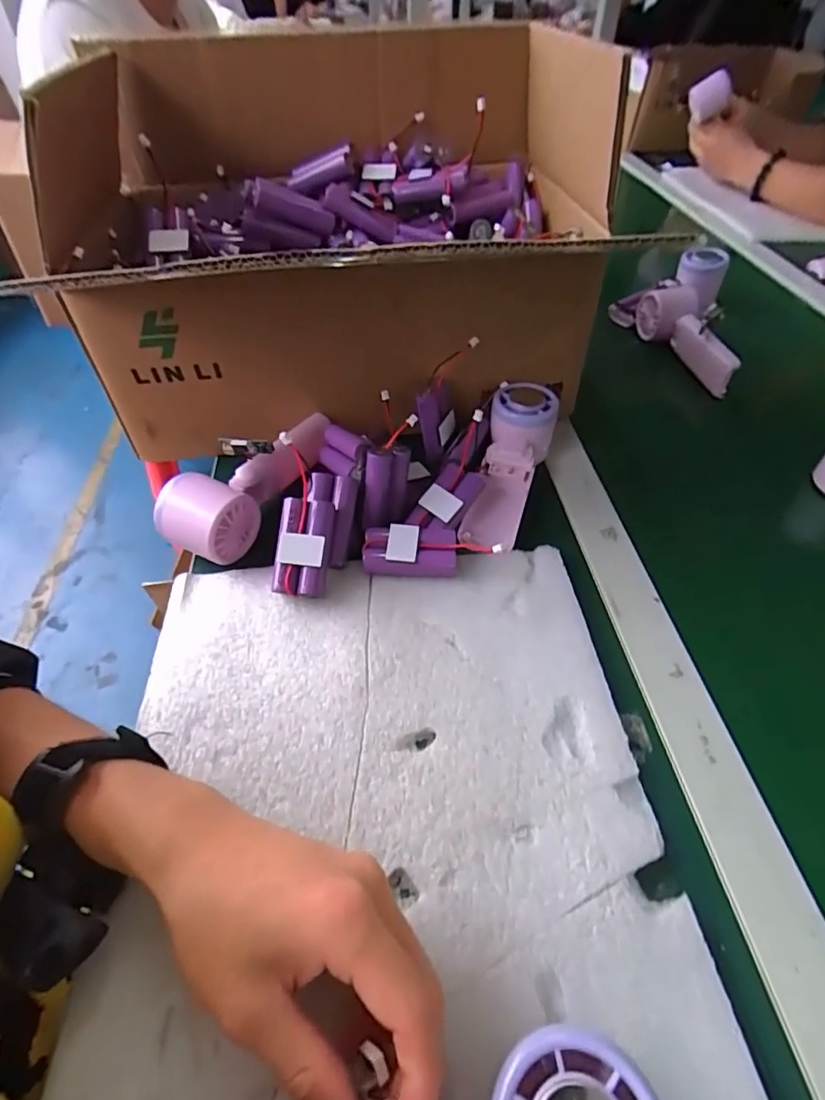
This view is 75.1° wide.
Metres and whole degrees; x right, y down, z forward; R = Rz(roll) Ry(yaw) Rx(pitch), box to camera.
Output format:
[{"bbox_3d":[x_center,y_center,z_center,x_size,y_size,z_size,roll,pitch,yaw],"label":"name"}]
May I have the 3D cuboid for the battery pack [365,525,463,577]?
[{"bbox_3d":[-0.002,0.001,0.386,0.066,0.024,0.030,1,48,1],"label":"battery pack"}]

